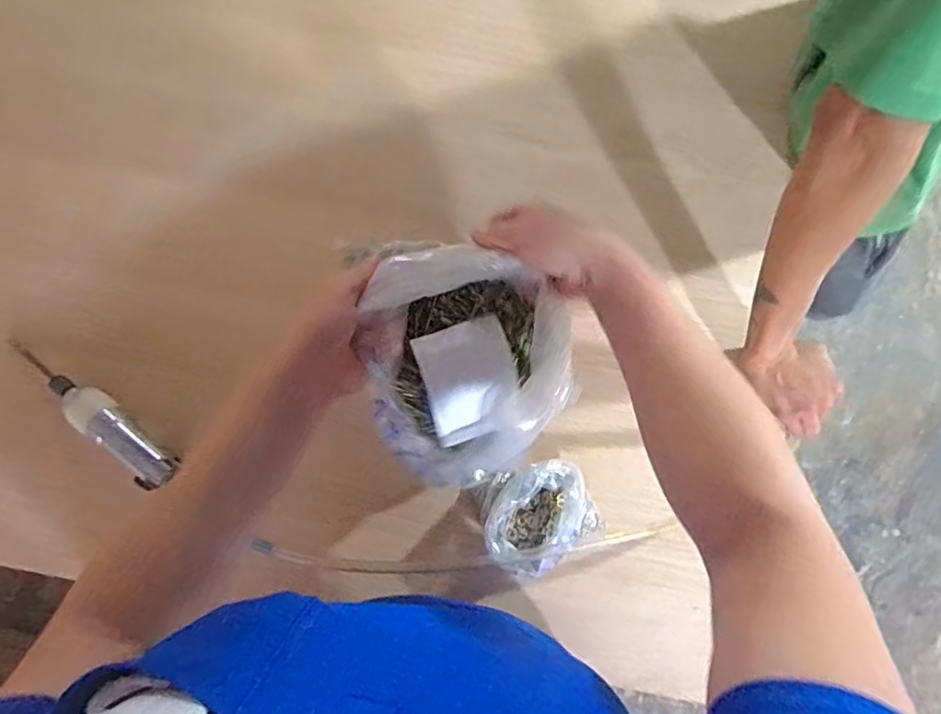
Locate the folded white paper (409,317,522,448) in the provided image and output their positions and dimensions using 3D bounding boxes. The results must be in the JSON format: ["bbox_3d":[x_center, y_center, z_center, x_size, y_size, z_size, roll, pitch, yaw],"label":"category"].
[{"bbox_3d":[-0.001,0.020,0.476,0.074,0.014,0.095,-16,94,-2],"label":"folded white paper"}]

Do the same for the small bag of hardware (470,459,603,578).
[{"bbox_3d":[0.062,0.149,0.555,0.108,0.049,0.105,-31,81,-8],"label":"small bag of hardware"}]

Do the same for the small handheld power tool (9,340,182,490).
[{"bbox_3d":[-0.377,0.061,0.570,0.196,0.035,0.041,36,80,6],"label":"small handheld power tool"}]

